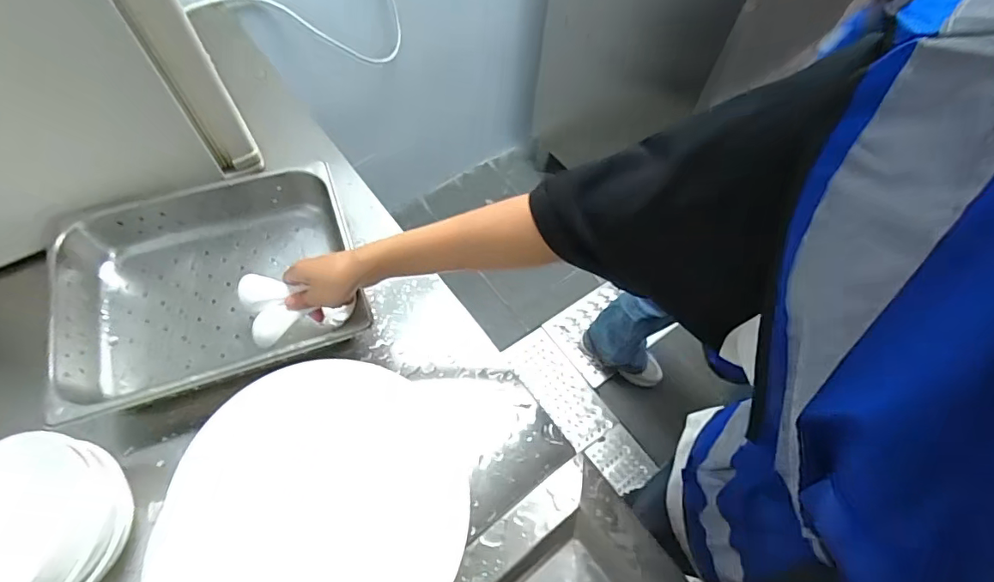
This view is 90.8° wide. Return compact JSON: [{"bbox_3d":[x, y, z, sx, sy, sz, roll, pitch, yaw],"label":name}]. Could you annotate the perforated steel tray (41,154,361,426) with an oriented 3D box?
[{"bbox_3d":[-0.333,-0.006,0.583,0.324,0.073,0.266,-19,63,-13],"label":"perforated steel tray"}]

